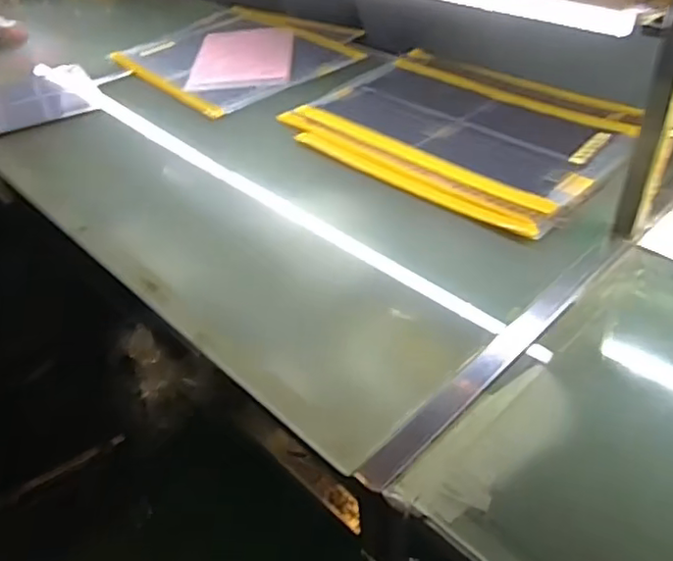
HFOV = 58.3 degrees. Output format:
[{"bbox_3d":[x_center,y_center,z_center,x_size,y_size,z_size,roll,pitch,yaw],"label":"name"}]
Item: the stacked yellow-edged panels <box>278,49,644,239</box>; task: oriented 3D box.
[{"bbox_3d":[0.217,-0.271,1.039,0.435,0.024,0.526,-34,49,-30],"label":"stacked yellow-edged panels"}]

